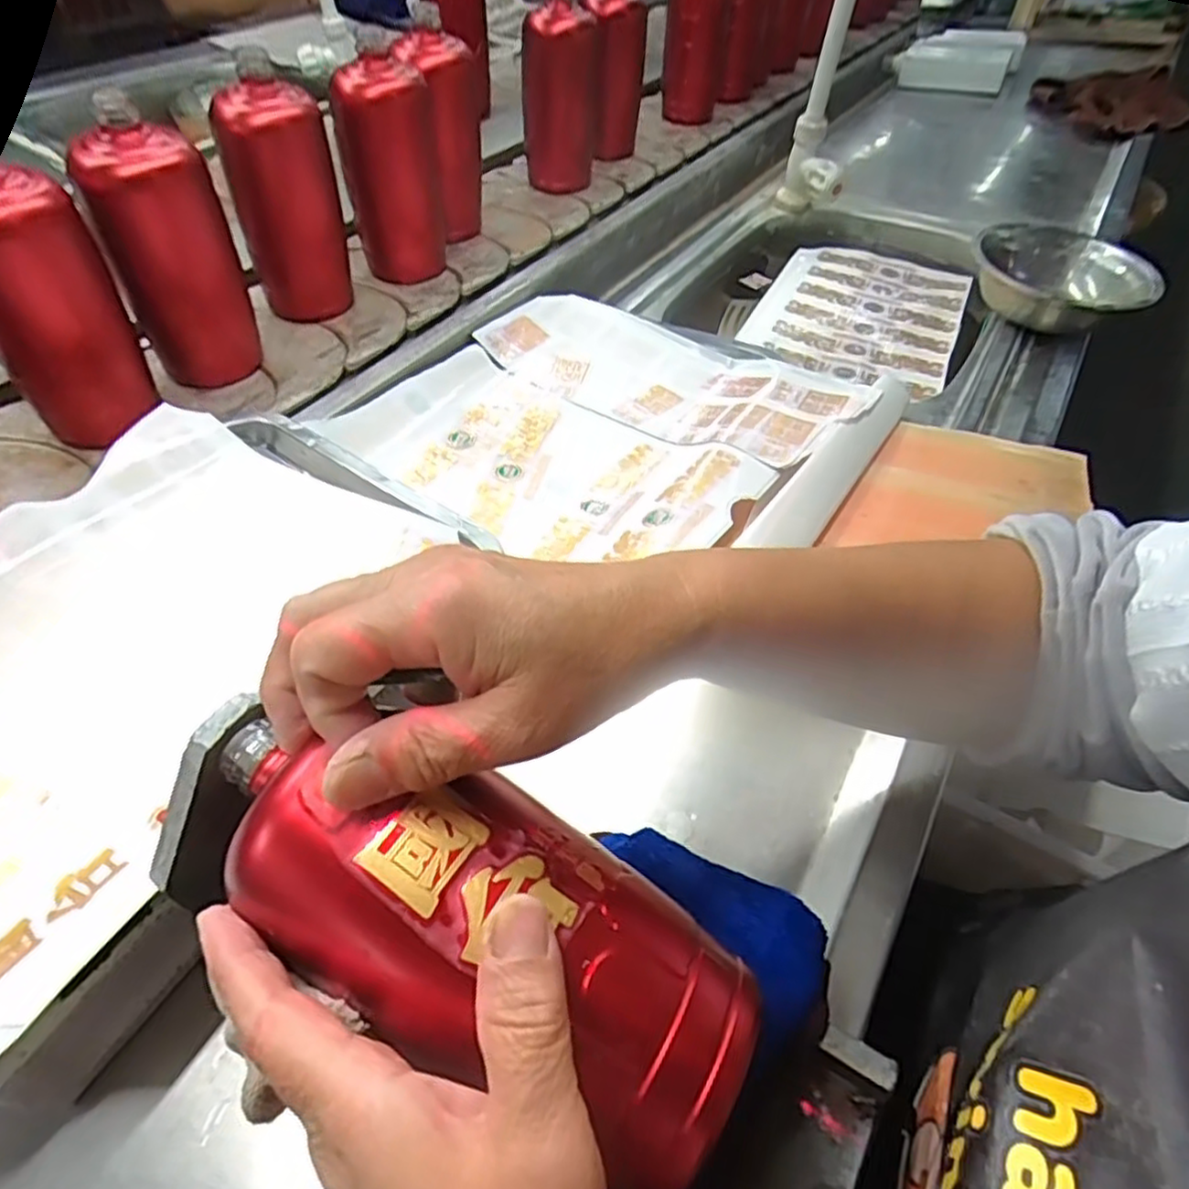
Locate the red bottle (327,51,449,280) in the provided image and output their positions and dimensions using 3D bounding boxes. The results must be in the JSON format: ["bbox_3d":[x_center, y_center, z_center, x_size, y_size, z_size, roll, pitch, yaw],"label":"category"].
[{"bbox_3d":[-0.189,-0.394,0.660,0.077,0.169,0.060,2,50,-2],"label":"red bottle"}]

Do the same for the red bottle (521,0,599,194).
[{"bbox_3d":[-0.041,-0.606,0.851,0.091,0.165,0.083,2,50,-3],"label":"red bottle"}]

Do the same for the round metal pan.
[{"bbox_3d":[0.467,-0.318,0.708,0.163,0.048,0.173,2,50,-3],"label":"round metal pan"}]

